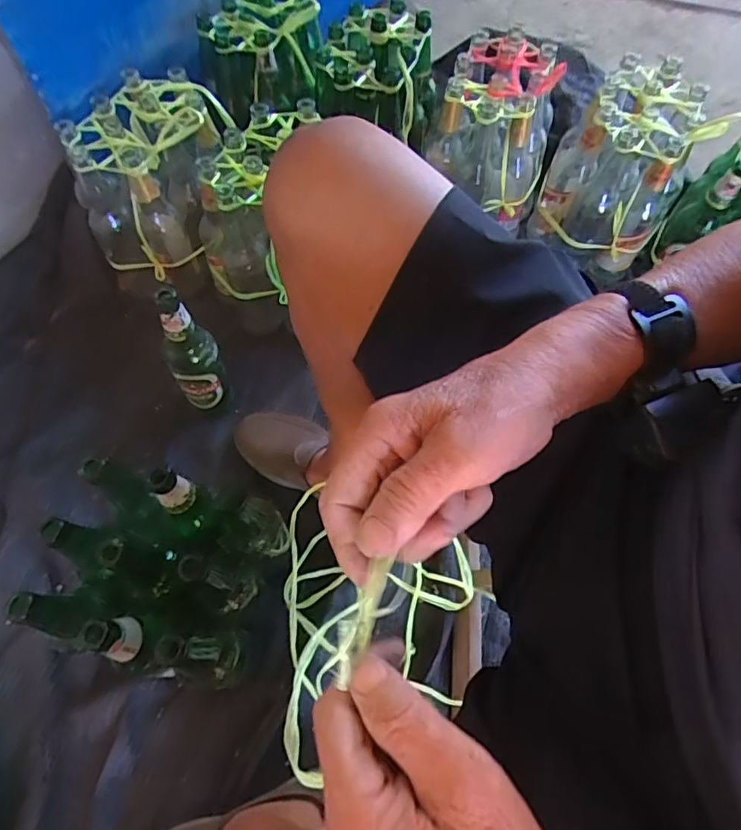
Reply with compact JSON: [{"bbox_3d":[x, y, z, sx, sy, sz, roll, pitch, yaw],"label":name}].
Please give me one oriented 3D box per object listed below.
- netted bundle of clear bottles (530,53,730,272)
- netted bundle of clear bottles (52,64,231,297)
[{"bbox_3d":[0.436,-0.434,0.942,0.211,0.230,0.251,25,66,10],"label":"netted bundle of clear bottles"},{"bbox_3d":[-0.336,-0.354,0.857,0.199,0.241,0.221,8,64,2],"label":"netted bundle of clear bottles"}]

